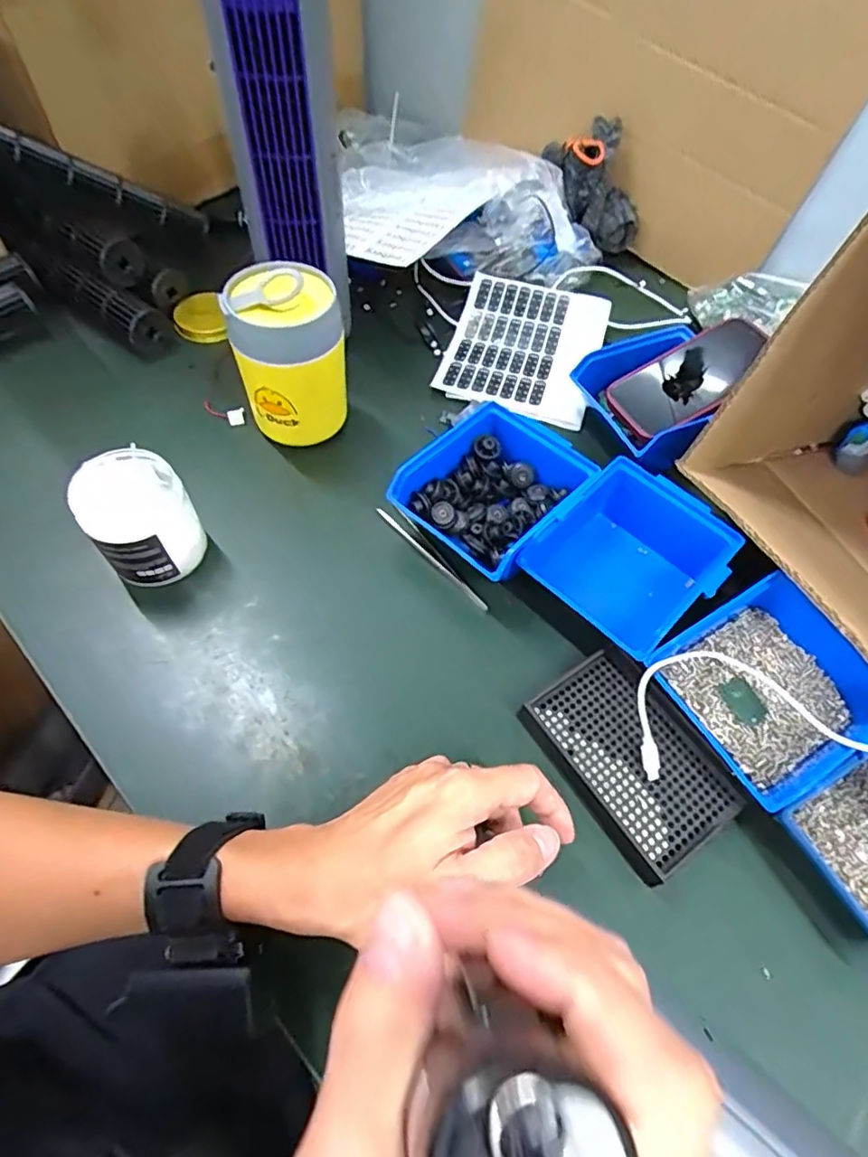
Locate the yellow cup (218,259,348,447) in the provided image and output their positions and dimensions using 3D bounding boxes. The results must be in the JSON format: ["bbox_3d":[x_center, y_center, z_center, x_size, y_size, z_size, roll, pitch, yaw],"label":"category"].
[{"bbox_3d":[-0.121,-0.183,0.504,0.088,0.139,0.080,2,59,-3],"label":"yellow cup"}]

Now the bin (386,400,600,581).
[{"bbox_3d":[0.056,-0.076,0.481,0.115,0.059,0.154,38,65,18],"label":"bin"}]

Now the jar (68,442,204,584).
[{"bbox_3d":[-0.222,-0.043,0.445,0.072,0.095,0.073,2,59,-3],"label":"jar"}]

